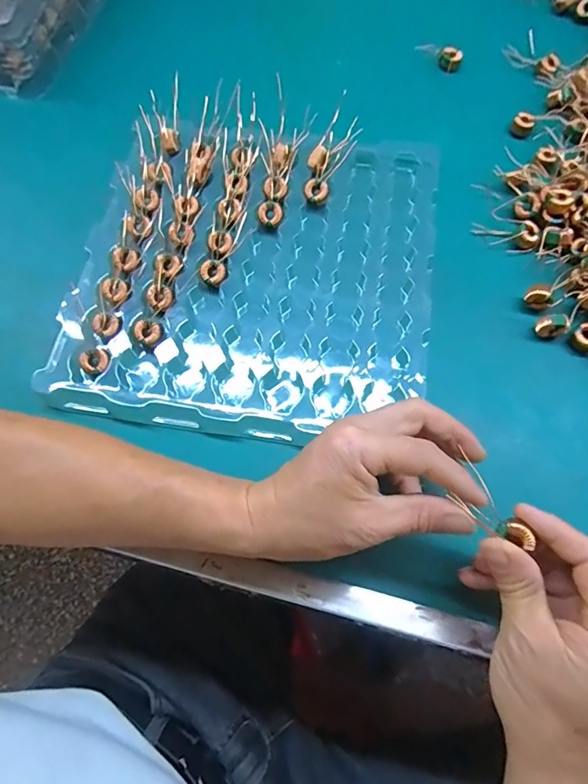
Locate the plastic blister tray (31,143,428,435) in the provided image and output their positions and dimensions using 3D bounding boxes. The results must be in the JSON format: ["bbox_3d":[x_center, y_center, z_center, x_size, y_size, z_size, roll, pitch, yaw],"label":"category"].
[{"bbox_3d":[-0.031,-0.101,0.375,0.282,0.026,0.266,6,70,3],"label":"plastic blister tray"}]

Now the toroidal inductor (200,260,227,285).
[{"bbox_3d":[-0.066,-0.098,0.371,0.021,0.007,0.018,10,71,4],"label":"toroidal inductor"}]

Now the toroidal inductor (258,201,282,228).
[{"bbox_3d":[-0.020,-0.156,0.391,0.022,0.004,0.020,0,89,-9],"label":"toroidal inductor"}]

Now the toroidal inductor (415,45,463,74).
[{"bbox_3d":[0.153,-0.355,0.469,0.027,0.011,0.050,-39,74,-12],"label":"toroidal inductor"}]

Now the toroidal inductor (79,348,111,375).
[{"bbox_3d":[-0.152,-0.024,0.342,0.020,0.010,0.021,0,70,0],"label":"toroidal inductor"}]

